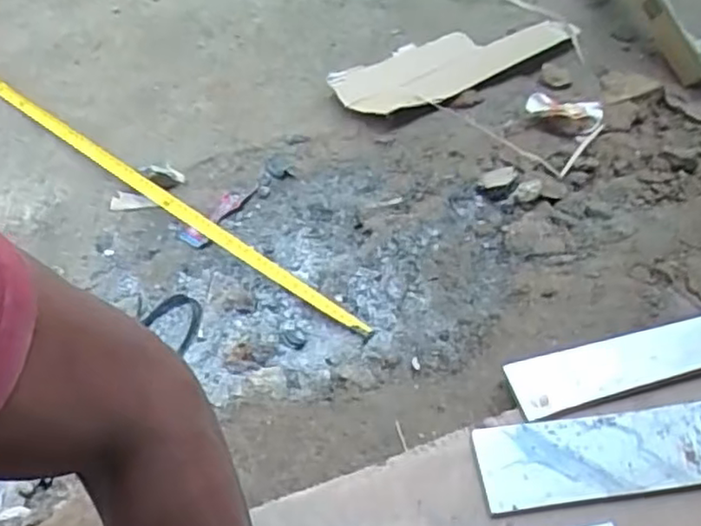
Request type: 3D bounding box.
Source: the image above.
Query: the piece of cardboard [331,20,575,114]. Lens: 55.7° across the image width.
[{"bbox_3d":[0.145,-0.291,0.959,0.351,0.033,0.121,-30,62,-18],"label":"piece of cardboard"}]

